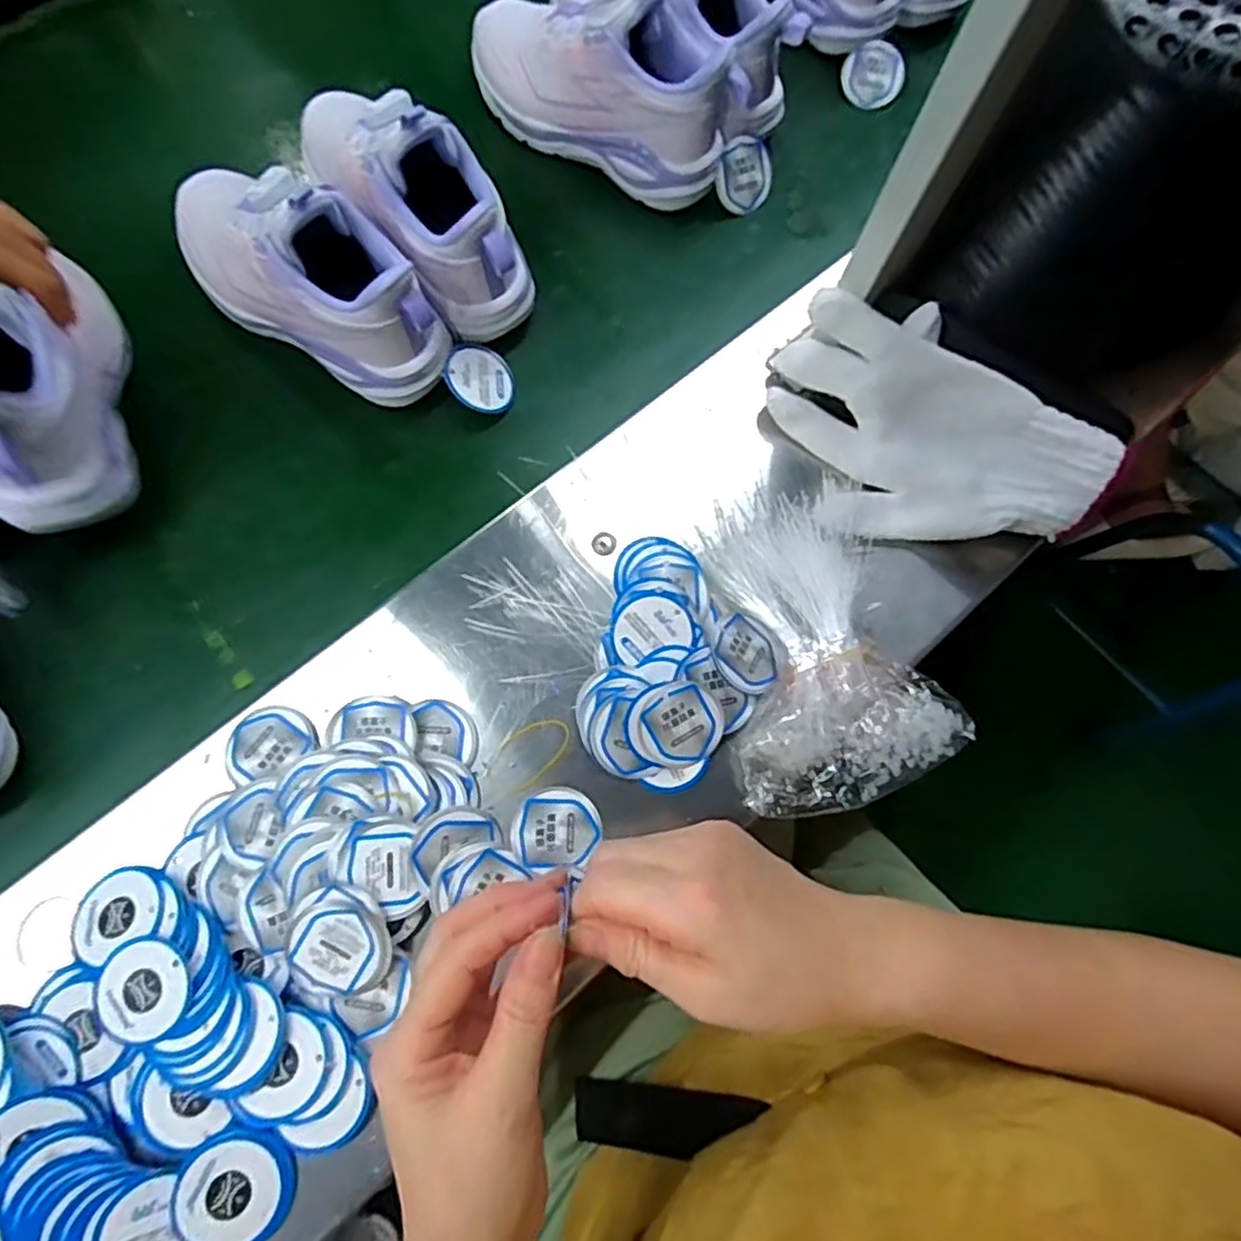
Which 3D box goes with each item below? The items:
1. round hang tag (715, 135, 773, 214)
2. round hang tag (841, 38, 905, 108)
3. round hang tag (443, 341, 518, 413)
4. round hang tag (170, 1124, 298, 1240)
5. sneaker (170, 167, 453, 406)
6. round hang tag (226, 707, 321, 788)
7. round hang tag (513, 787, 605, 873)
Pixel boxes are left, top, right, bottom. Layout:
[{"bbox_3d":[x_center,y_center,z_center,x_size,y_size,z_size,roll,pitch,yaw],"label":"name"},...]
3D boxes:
[{"bbox_3d":[0.094,-0.337,0.532,0.049,0.048,0.004,-39,32,-7],"label":"round hang tag"},{"bbox_3d":[0.208,-0.448,0.575,0.048,0.004,0.054,-31,81,12],"label":"round hang tag"},{"bbox_3d":[-0.095,-0.165,0.479,0.050,0.005,0.049,10,74,-35],"label":"round hang tag"},{"bbox_3d":[-0.183,0.271,0.333,0.053,0.006,0.050,3,72,-8],"label":"round hang tag"},{"bbox_3d":[-0.203,-0.225,0.438,0.212,0.115,0.074,33,75,4],"label":"sneaker"},{"bbox_3d":[-0.196,0.068,0.392,0.050,0.004,0.041,-12,70,-5],"label":"round hang tag"},{"bbox_3d":[-0.036,0.114,0.387,0.047,0.008,0.041,-20,78,-10],"label":"round hang tag"}]

